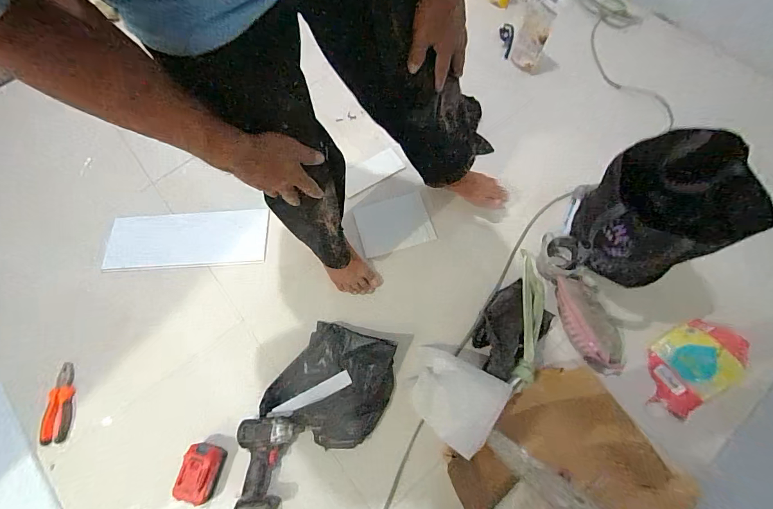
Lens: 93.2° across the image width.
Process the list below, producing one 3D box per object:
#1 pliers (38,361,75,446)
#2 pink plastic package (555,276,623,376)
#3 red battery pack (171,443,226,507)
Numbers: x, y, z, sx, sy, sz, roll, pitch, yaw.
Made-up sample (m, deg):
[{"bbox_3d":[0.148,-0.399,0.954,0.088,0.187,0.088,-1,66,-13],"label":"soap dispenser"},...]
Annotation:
[{"bbox_3d":[-0.855,0.387,0.962,0.061,0.021,0.195,-7,64,-2],"label":"pliers"},{"bbox_3d":[0.524,0.177,0.944,0.105,0.064,0.252,-14,66,-2],"label":"pink plastic package"},{"bbox_3d":[-0.431,0.510,0.858,0.080,0.075,0.116,3,64,3],"label":"red battery pack"}]

